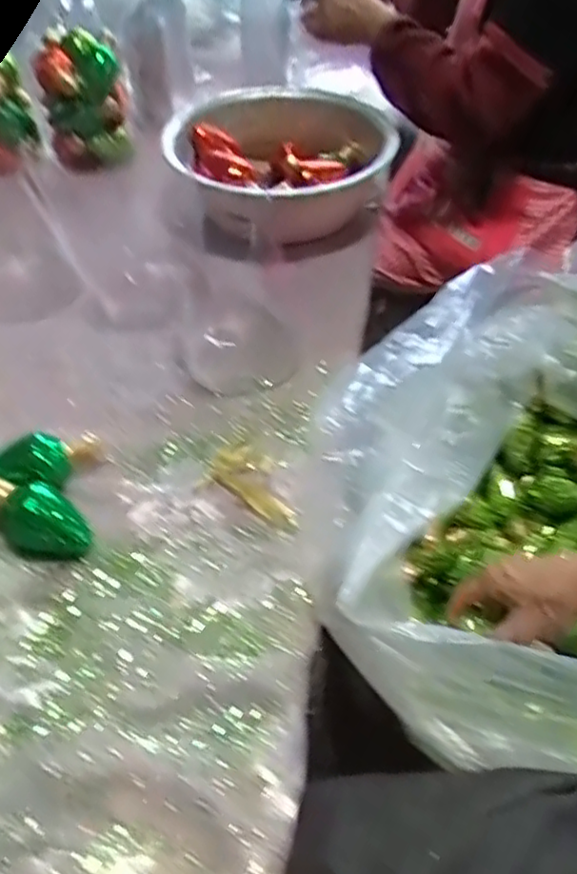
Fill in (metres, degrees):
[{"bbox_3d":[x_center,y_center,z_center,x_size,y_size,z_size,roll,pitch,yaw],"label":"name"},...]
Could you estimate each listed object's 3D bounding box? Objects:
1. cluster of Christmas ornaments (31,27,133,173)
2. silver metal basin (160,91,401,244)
[{"bbox_3d":[-0.285,-0.466,0.921,0.117,0.142,0.100,-14,50,-10],"label":"cluster of Christmas ornaments"},{"bbox_3d":[-0.005,-0.351,0.851,0.271,0.101,0.288,-1,49,1],"label":"silver metal basin"}]

